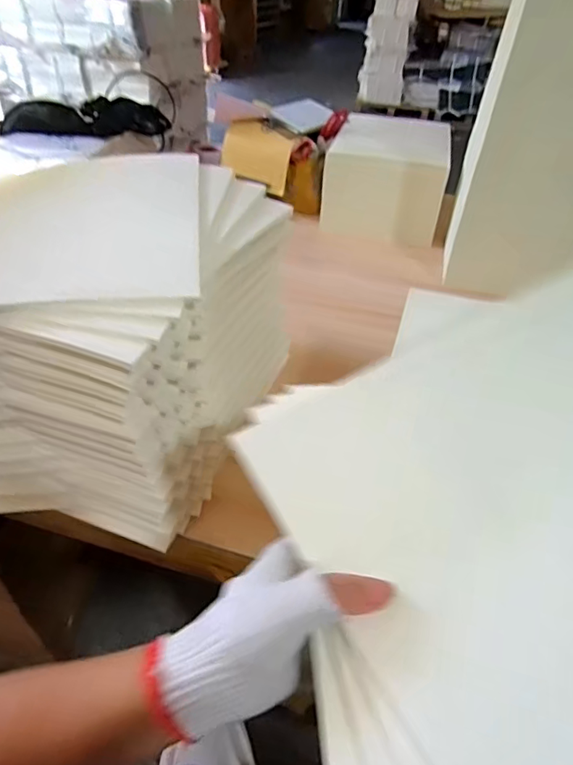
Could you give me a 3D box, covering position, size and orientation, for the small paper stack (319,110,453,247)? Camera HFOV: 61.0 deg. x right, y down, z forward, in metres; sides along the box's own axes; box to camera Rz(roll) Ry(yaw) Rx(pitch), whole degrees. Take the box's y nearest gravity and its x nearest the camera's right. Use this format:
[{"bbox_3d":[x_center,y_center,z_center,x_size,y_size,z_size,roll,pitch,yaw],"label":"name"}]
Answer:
[{"bbox_3d":[0.241,-0.493,1.161,0.255,0.172,0.326,11,42,10],"label":"small paper stack"}]

